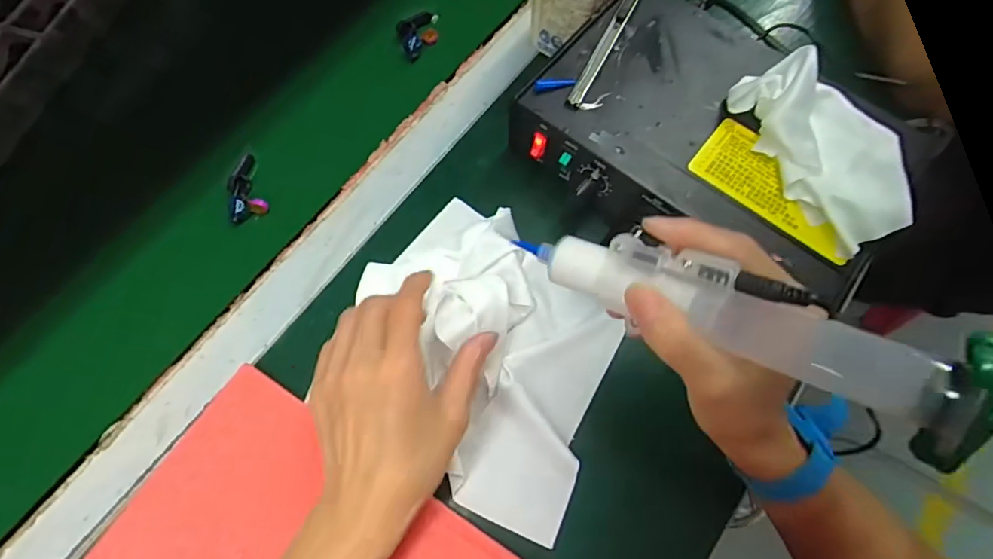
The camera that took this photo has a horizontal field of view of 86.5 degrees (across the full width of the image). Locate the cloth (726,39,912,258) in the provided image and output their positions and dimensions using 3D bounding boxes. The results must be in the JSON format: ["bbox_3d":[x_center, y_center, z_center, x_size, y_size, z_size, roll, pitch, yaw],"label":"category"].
[{"bbox_3d":[0.207,-0.087,0.322,0.079,0.030,0.125,-30,71,-9],"label":"cloth"}]

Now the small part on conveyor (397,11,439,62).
[{"bbox_3d":[-0.064,-0.206,0.439,0.035,0.008,0.046,-12,69,-4],"label":"small part on conveyor"}]

